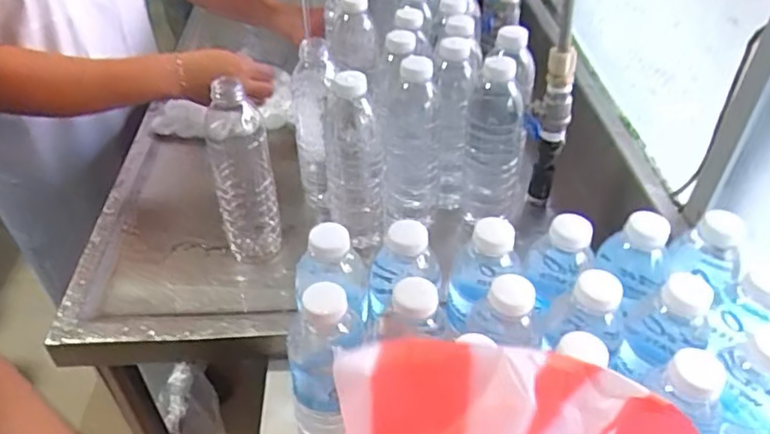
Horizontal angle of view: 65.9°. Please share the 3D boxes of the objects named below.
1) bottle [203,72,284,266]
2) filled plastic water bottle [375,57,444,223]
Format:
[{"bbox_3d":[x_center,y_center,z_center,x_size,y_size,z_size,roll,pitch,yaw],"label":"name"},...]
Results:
[{"bbox_3d":[-0.152,-0.041,0.642,0.061,0.186,0.058,-11,43,-15],"label":"bottle"},{"bbox_3d":[0.026,-0.082,0.650,0.074,0.181,0.064,4,41,2],"label":"filled plastic water bottle"}]

